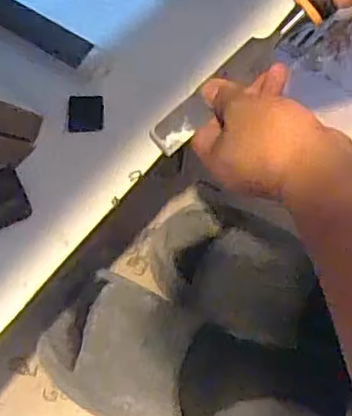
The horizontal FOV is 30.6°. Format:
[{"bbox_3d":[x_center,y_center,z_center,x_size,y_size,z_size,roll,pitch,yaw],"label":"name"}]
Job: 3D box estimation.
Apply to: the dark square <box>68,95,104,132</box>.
[{"bbox_3d":[-0.070,-0.074,0.501,0.026,0.009,0.028,3,67,0],"label":"dark square"}]

